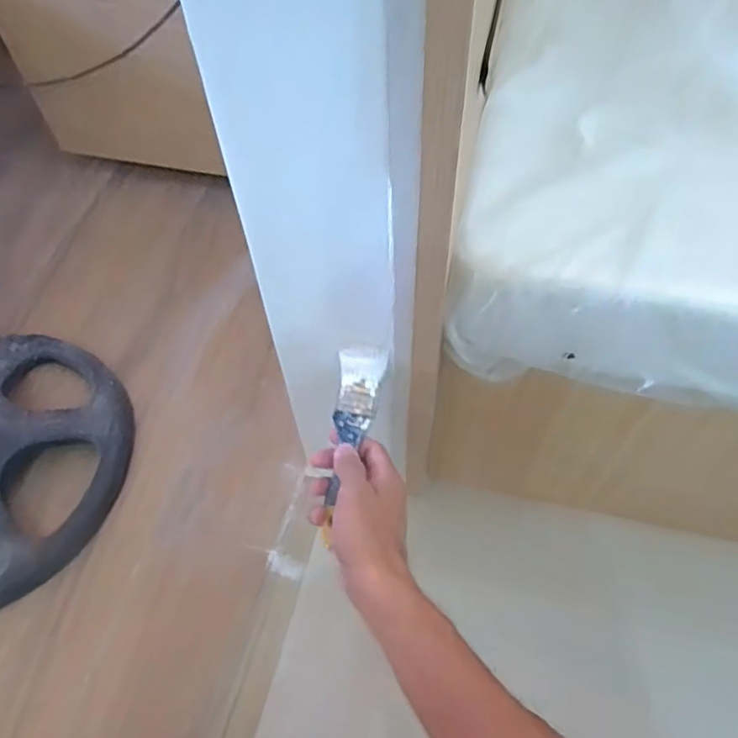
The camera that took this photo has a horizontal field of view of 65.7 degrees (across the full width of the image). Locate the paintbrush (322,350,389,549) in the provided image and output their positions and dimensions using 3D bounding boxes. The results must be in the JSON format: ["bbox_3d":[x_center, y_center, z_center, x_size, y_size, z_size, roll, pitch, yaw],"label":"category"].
[{"bbox_3d":[-0.020,0.062,0.496,0.040,0.020,0.160,11,79,10],"label":"paintbrush"}]

